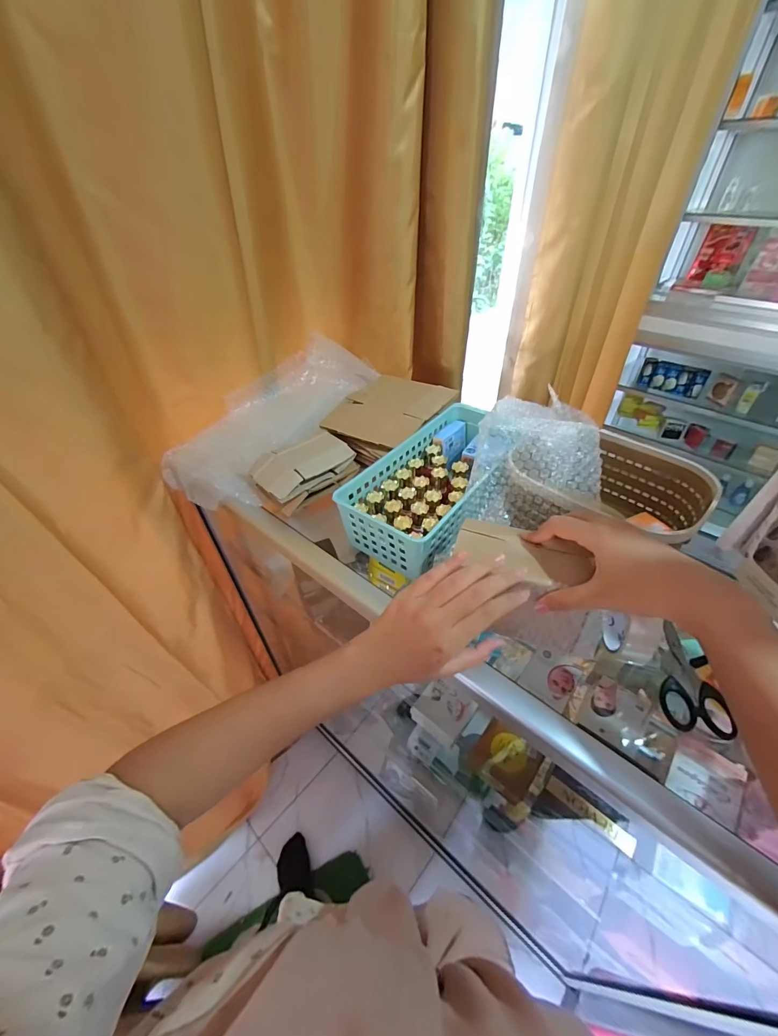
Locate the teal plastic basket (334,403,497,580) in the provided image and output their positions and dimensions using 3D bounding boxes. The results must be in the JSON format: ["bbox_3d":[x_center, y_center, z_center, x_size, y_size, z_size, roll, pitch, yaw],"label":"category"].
[{"bbox_3d":[0.068,-0.052,0.541,0.138,0.074,0.274,28,50,29],"label":"teal plastic basket"}]

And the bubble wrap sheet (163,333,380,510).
[{"bbox_3d":[-0.202,-0.185,0.695,0.214,0.133,0.368,23,48,25],"label":"bubble wrap sheet"}]

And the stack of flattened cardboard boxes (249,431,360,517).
[{"bbox_3d":[-0.130,-0.077,0.602,0.144,0.051,0.093,-28,48,-26],"label":"stack of flattened cardboard boxes"}]

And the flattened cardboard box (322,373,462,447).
[{"bbox_3d":[0.004,-0.188,0.659,0.158,0.013,0.187,21,53,22],"label":"flattened cardboard box"}]

